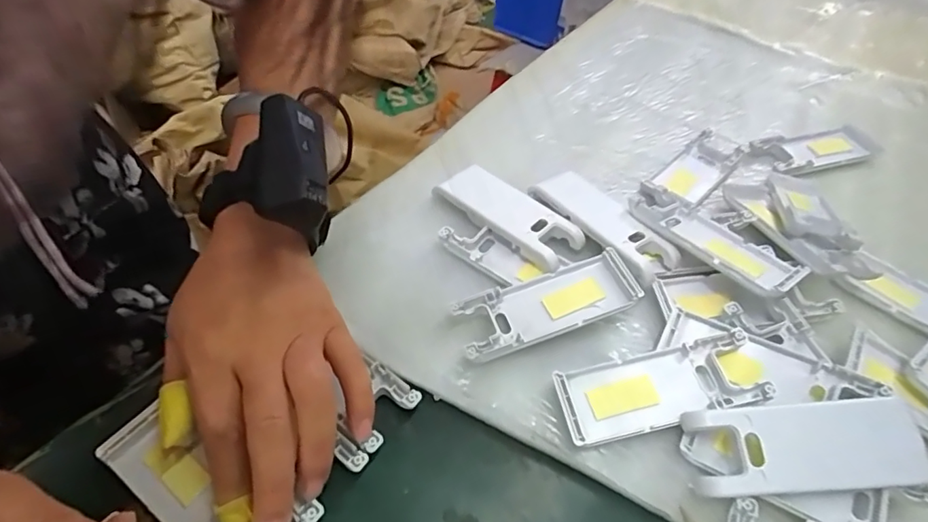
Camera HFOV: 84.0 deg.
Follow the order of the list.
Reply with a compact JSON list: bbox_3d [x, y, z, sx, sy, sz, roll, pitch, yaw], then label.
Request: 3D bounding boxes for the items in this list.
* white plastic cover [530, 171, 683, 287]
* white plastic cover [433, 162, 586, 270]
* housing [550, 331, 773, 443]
[{"bbox_3d":[0.091,-0.028,0.334,0.039,0.007,0.099,-30,58,-24],"label":"white plastic cover"},{"bbox_3d":[0.030,-0.030,0.346,0.040,0.019,0.097,-36,61,-27],"label":"white plastic cover"},{"bbox_3d":[0.100,0.065,0.268,0.101,0.011,0.041,-11,50,-6],"label":"housing"}]

